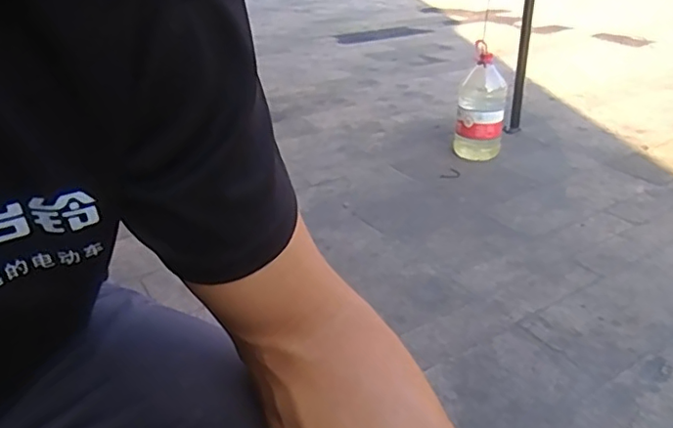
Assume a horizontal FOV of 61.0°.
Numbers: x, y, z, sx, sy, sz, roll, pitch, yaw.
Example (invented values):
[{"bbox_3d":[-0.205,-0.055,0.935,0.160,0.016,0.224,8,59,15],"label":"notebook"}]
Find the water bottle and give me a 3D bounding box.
[{"bbox_3d":[0.455,-0.329,1.797,0.148,0.326,0.123,8,30,13],"label":"water bottle"}]

